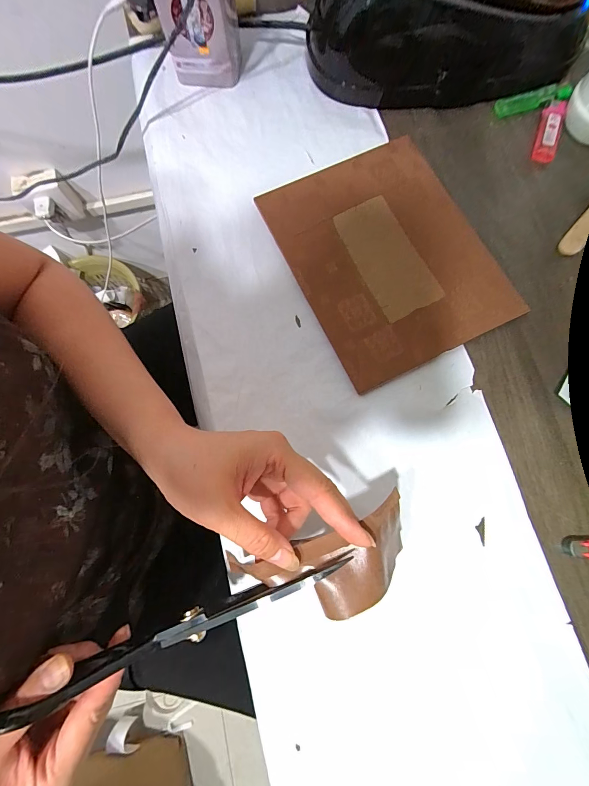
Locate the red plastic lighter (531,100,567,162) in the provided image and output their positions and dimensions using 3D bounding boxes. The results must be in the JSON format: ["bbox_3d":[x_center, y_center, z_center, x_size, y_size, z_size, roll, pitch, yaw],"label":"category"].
[{"bbox_3d":[0.276,-0.284,0.363,0.025,0.011,0.074,17,79,4],"label":"red plastic lighter"}]

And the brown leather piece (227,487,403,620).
[{"bbox_3d":[0.025,0.118,0.229,0.124,0.032,0.054,-21,78,-4],"label":"brown leather piece"}]

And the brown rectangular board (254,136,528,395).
[{"bbox_3d":[0.092,-0.140,0.336,0.184,0.008,0.228,-26,79,-5],"label":"brown rectangular board"}]

